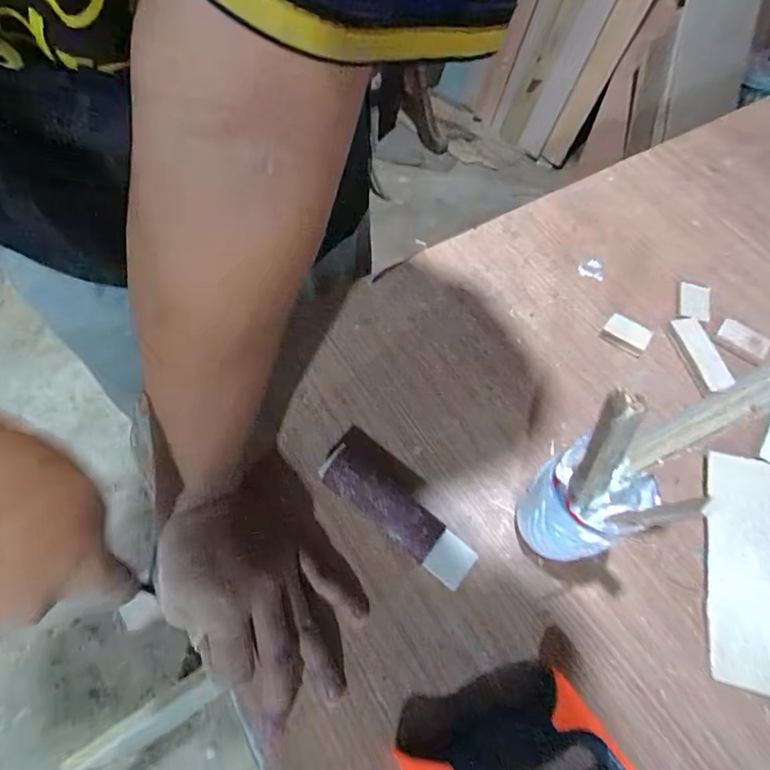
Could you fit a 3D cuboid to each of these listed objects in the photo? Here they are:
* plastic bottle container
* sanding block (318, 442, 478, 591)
[{"bbox_3d":[0.126,0.085,0.319,0.061,0.103,0.053,31,65,14],"label":"plastic bottle container"},{"bbox_3d":[0.007,0.096,0.352,0.129,0.022,0.033,36,67,17],"label":"sanding block"}]

